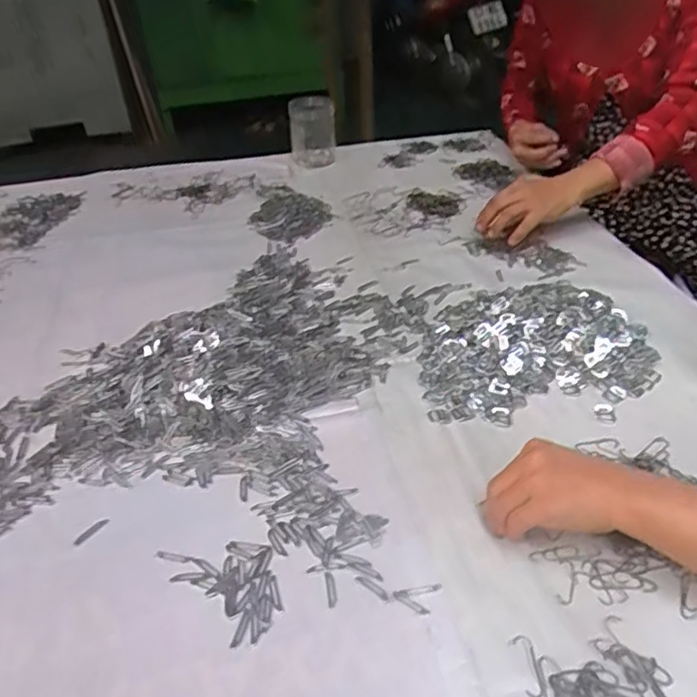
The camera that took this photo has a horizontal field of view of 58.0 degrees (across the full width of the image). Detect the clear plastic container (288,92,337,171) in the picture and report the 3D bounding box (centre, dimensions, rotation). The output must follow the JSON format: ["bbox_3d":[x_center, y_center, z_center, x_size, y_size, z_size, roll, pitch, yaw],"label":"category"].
[{"bbox_3d":[-0.072,-0.432,1.260,0.090,0.115,0.079,-4,37,-2],"label":"clear plastic container"}]

